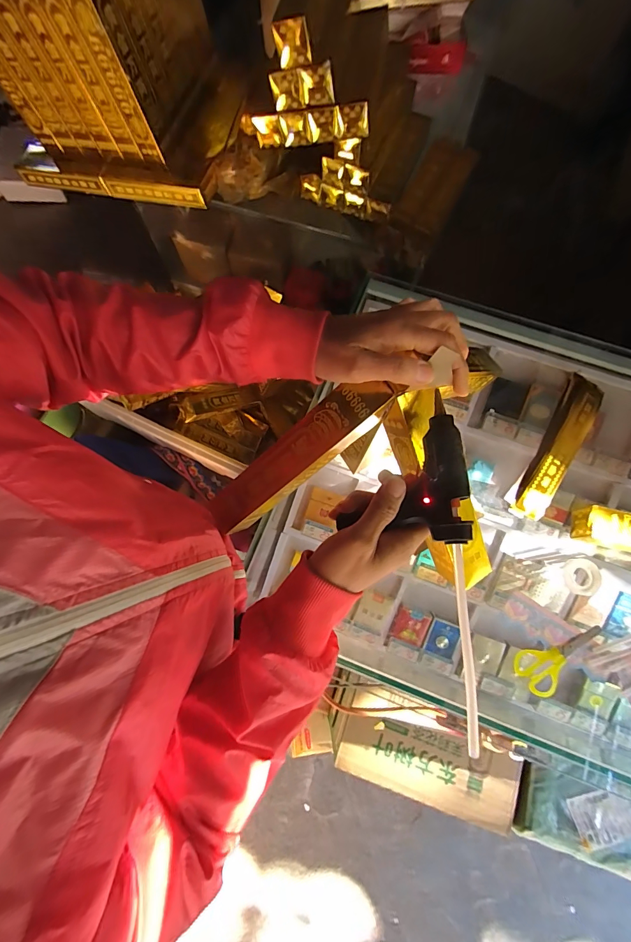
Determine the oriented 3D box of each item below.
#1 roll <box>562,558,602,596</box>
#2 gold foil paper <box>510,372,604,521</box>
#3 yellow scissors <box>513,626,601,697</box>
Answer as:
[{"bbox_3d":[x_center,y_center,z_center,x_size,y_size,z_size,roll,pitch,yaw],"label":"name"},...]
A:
[{"bbox_3d":[0.362,0.144,0.485,0.045,0.020,0.043,0,75,1],"label":"roll"},{"bbox_3d":[0.372,-0.042,0.538,0.049,0.021,0.266,31,77,9],"label":"gold foil paper"},{"bbox_3d":[0.315,0.241,0.458,0.118,0.017,0.048,-24,76,-5],"label":"yellow scissors"}]

